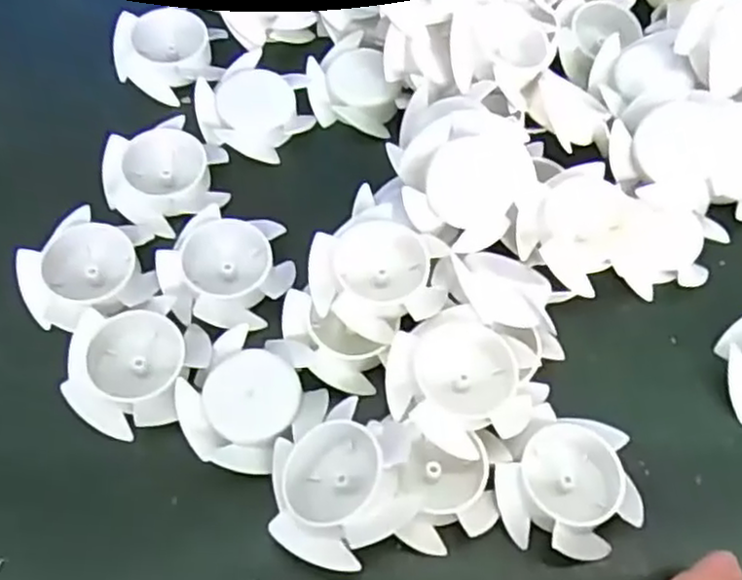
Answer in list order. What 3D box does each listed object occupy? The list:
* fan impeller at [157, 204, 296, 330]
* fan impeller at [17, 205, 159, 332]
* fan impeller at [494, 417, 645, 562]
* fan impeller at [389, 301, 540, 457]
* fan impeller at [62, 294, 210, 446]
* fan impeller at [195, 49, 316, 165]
[{"bbox_3d":[-0.045,-0.006,0.227,0.039,0.013,0.038,2,63,-4],"label":"fan impeller"},{"bbox_3d":[-0.087,-0.007,0.224,0.038,0.013,0.038,1,70,-2],"label":"fan impeller"},{"bbox_3d":[0.053,0.054,0.199,0.037,0.011,0.036,2,63,-4],"label":"fan impeller"},{"bbox_3d":[0.025,0.025,0.202,0.040,0.013,0.037,2,63,-4],"label":"fan impeller"},{"bbox_3d":[-0.067,0.021,0.210,0.038,0.011,0.038,2,63,-4],"label":"fan impeller"},{"bbox_3d":[-0.042,-0.066,0.261,0.038,0.011,0.038,2,63,-4],"label":"fan impeller"}]

